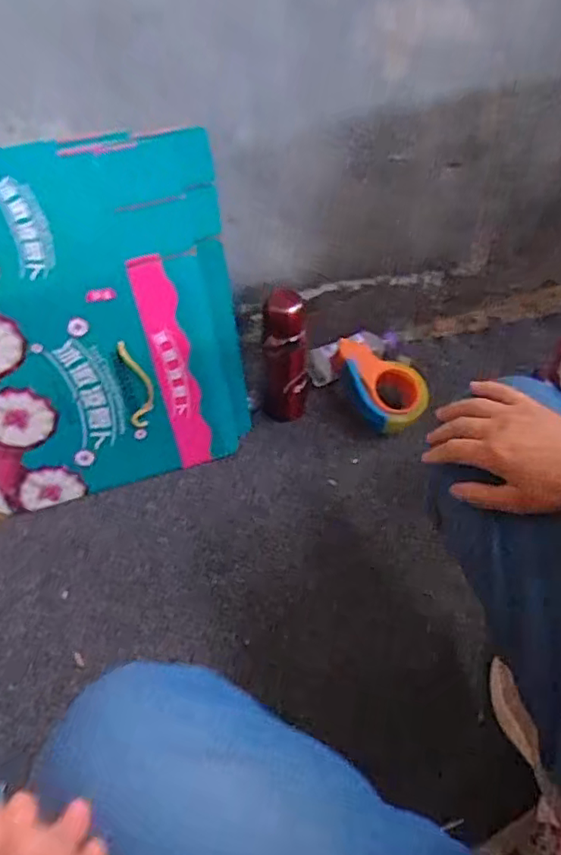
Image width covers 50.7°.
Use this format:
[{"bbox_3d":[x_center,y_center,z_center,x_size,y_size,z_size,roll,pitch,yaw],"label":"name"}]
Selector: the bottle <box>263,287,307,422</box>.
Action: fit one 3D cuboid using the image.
[{"bbox_3d":[0.004,-0.112,0.928,0.073,0.231,0.071,-2,50,1],"label":"bottle"}]

